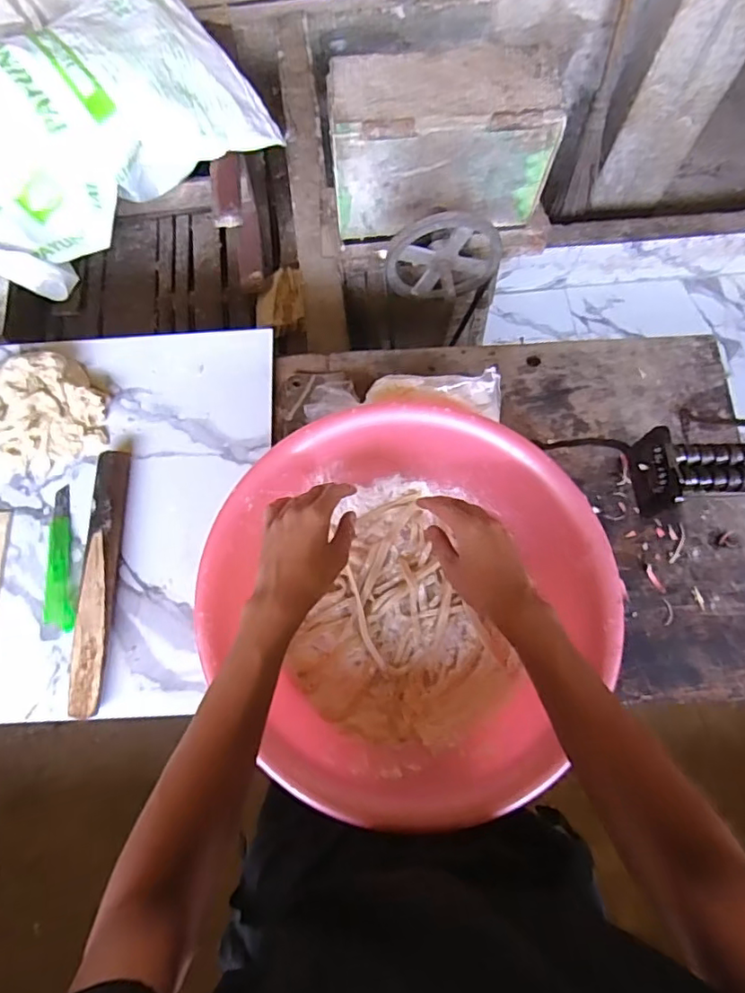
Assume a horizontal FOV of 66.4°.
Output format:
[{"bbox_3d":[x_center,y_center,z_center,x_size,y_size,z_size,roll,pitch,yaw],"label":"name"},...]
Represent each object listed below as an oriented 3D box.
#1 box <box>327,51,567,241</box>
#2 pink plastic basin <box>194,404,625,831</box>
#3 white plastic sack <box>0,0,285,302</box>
[{"bbox_3d":[0.110,-0.583,0.953,0.362,0.227,0.122,-5,72,-3],"label":"box"},{"bbox_3d":[0.033,0.108,0.621,0.396,0.118,0.388,0,72,-1],"label":"pink plastic basin"},{"bbox_3d":[-0.563,-0.678,1.064,0.690,0.230,0.423,-42,78,-13],"label":"white plastic sack"}]

